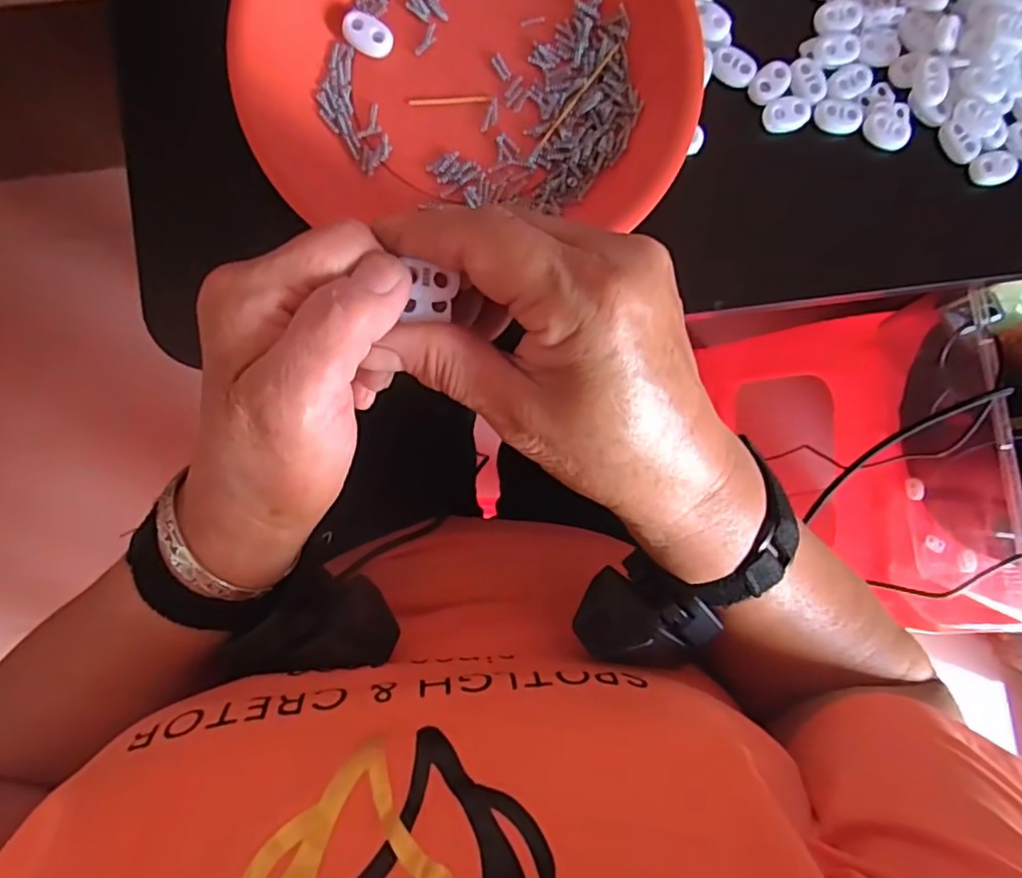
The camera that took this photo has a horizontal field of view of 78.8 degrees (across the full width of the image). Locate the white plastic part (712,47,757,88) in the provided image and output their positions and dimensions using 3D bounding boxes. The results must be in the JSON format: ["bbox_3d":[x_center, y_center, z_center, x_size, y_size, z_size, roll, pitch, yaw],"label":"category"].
[{"bbox_3d":[0.105,-0.175,0.293,0.021,0.005,0.013,21,86,-4],"label":"white plastic part"}]

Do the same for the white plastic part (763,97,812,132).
[{"bbox_3d":[0.131,-0.153,0.294,0.022,0.004,0.016,-22,90,-6],"label":"white plastic part"}]

